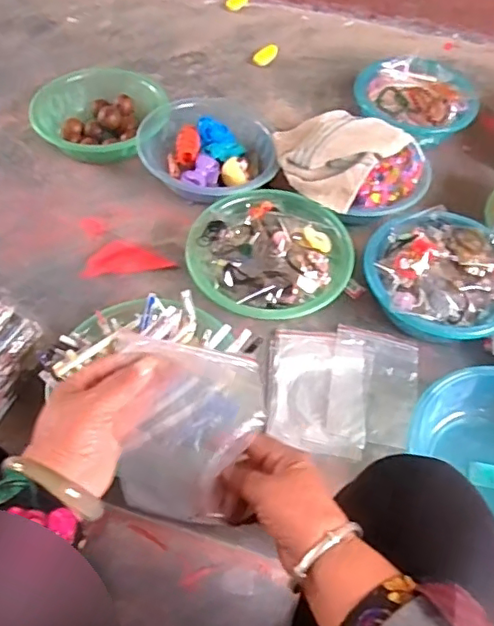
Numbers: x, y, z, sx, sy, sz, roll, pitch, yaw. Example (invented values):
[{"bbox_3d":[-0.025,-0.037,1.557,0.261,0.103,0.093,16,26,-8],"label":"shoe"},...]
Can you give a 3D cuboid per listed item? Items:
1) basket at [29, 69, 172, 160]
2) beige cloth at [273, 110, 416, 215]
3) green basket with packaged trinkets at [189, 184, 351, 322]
[{"bbox_3d":[-0.266,-0.360,1.030,0.223,0.079,0.204,-1,54,-5],"label":"basket"},{"bbox_3d":[0.138,-0.274,0.923,0.187,0.057,0.208,35,59,20],"label":"beige cloth"},{"bbox_3d":[0.033,-0.087,0.844,0.226,0.082,0.211,2,54,-2],"label":"green basket with packaged trinkets"}]

